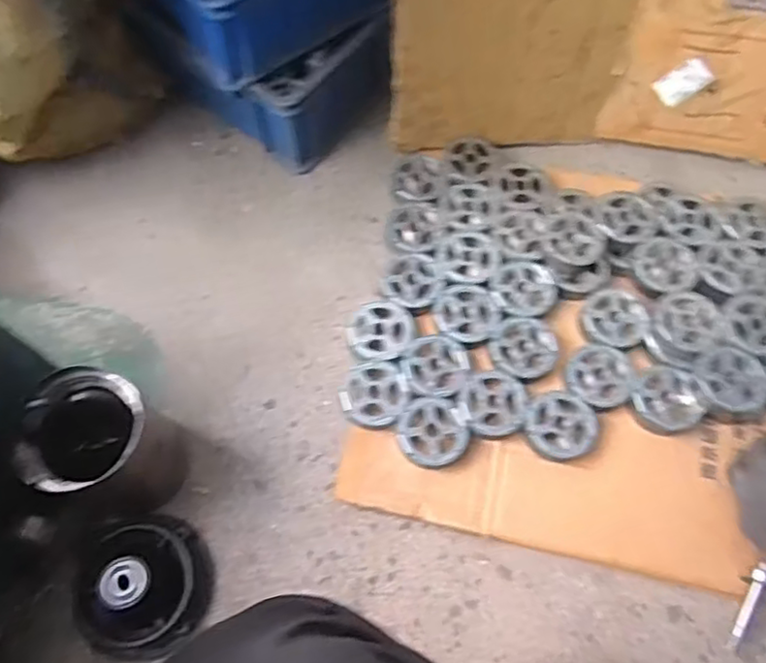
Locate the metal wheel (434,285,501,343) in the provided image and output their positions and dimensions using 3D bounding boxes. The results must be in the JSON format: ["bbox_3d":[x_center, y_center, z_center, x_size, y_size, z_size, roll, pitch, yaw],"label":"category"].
[{"bbox_3d":[0.106,-0.023,0.801,0.077,0.018,0.078,0,67,0],"label":"metal wheel"}]

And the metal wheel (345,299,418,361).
[{"bbox_3d":[-0.002,-0.003,0.788,0.080,0.011,0.076,0,67,0],"label":"metal wheel"}]

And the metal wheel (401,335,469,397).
[{"bbox_3d":[0.060,0.042,0.779,0.072,0.014,0.075,0,67,0],"label":"metal wheel"}]

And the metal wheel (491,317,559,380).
[{"bbox_3d":[0.168,0.018,0.780,0.074,0.019,0.073,-25,69,-10],"label":"metal wheel"}]

